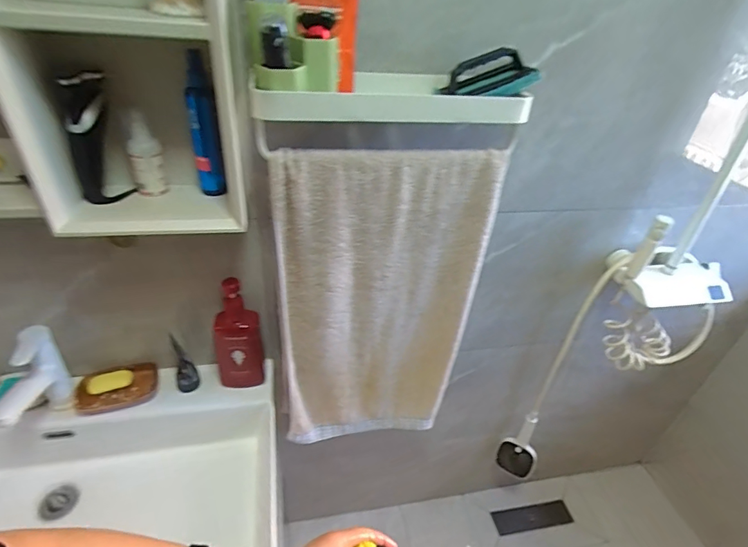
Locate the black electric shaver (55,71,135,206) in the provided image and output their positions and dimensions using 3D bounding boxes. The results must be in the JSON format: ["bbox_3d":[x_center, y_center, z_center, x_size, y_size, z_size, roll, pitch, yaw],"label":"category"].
[{"bbox_3d":[-0.402,-0.190,0.595,0.066,0.170,0.049,-22,43,-33],"label":"black electric shaver"}]

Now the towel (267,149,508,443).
[{"bbox_3d":[0.009,0.089,0.797,0.360,0.643,0.043,-3,36,-12],"label":"towel"}]

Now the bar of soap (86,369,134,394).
[{"bbox_3d":[-0.551,0.227,0.870,0.081,0.013,0.047,-8,37,-19],"label":"bar of soap"}]

